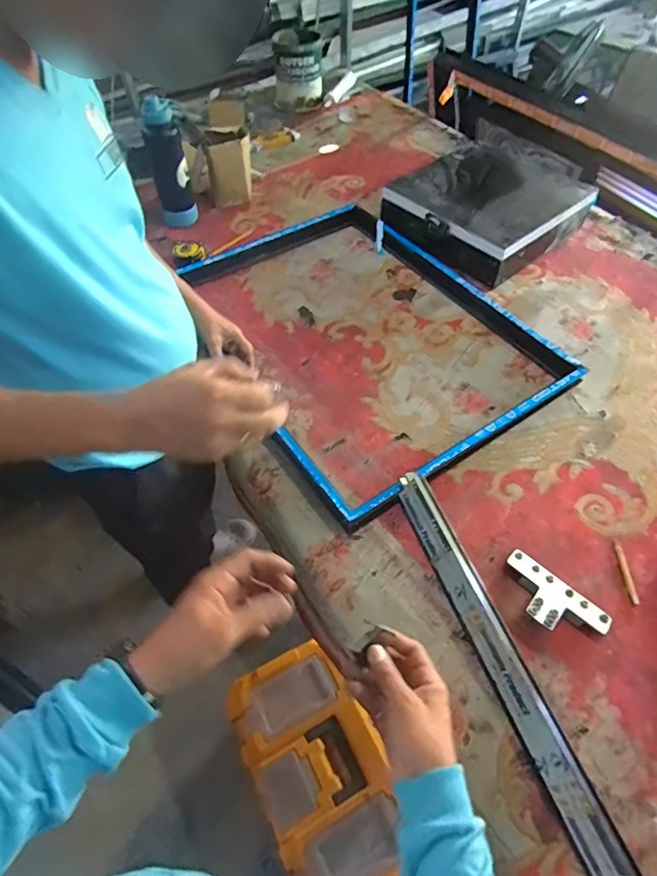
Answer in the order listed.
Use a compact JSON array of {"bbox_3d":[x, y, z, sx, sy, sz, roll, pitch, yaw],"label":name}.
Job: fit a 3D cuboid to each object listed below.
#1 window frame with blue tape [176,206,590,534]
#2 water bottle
[{"bbox_3d":[0.053,-0.255,1.061,0.603,0.068,0.800,-29,58,-19],"label":"window frame with blue tape"},{"bbox_3d":[-0.391,-0.653,1.205,0.092,0.277,0.086,-15,55,-10],"label":"water bottle"}]

